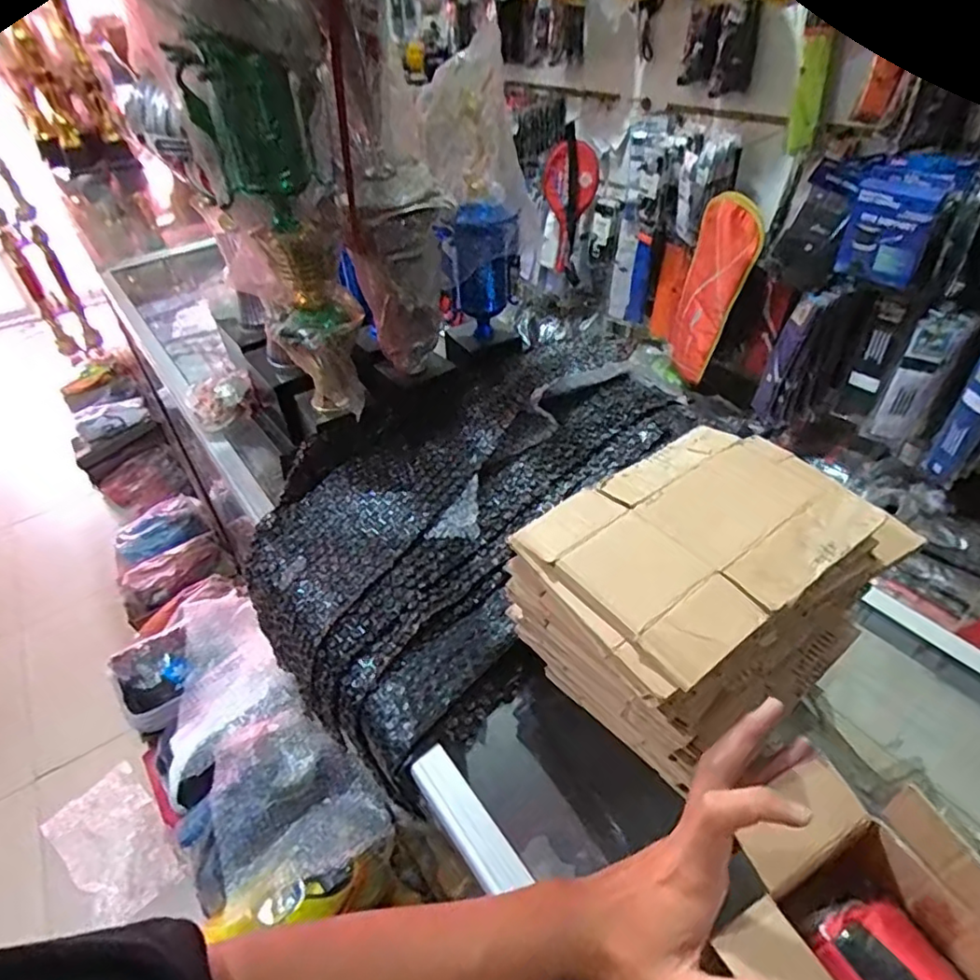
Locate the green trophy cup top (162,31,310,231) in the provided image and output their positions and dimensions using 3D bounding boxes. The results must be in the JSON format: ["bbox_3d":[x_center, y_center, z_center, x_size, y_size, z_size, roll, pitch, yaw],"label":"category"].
[{"bbox_3d":[-0.205,-0.301,0.518,0.081,0.139,0.073,-15,42,-12],"label":"green trophy cup top"}]

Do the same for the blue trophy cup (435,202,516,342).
[{"bbox_3d":[-0.011,-0.262,0.737,0.058,0.165,0.088,15,45,21],"label":"blue trophy cup"}]

